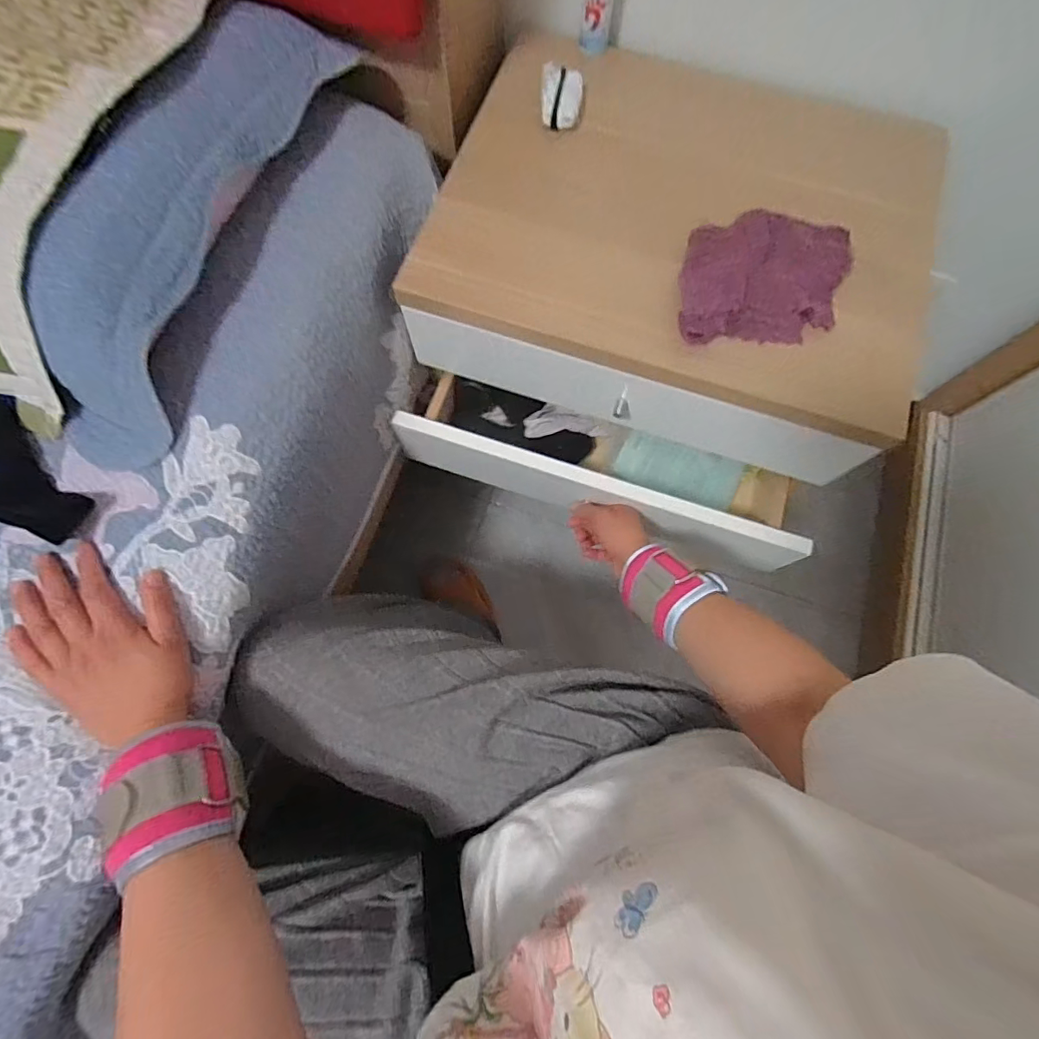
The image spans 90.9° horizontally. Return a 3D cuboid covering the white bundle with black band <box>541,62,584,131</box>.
[{"bbox_3d":[0.045,-0.456,0.551,0.045,0.020,0.072,7,75,1],"label":"white bundle with black band"}]

